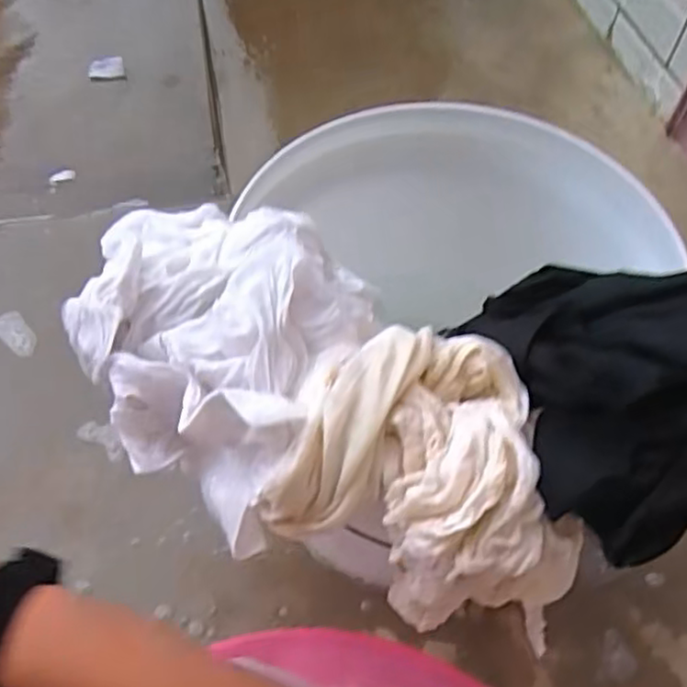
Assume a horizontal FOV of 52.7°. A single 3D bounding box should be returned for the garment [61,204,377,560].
[{"bbox_3d":[-0.058,-0.003,0.319,0.126,0.073,0.122,30,61,17],"label":"garment"}]

